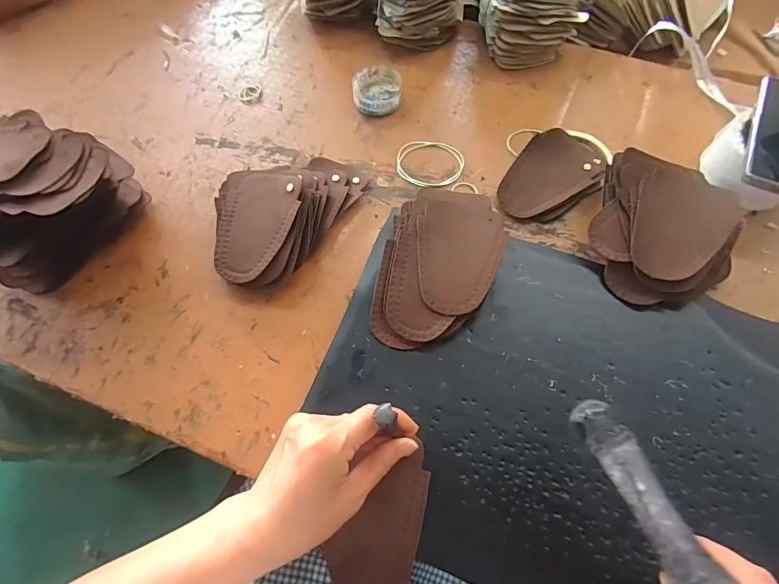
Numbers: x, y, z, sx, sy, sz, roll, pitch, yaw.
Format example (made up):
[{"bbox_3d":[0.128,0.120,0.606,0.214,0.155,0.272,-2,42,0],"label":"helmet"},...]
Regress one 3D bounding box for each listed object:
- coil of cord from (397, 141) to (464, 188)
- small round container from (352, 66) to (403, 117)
[{"bbox_3d":[0.050,-0.160,0.514,0.081,0.004,0.070,10,65,7],"label":"coil of cord"},{"bbox_3d":[-0.016,-0.266,0.556,0.064,0.025,0.067,-1,64,1],"label":"small round container"}]

